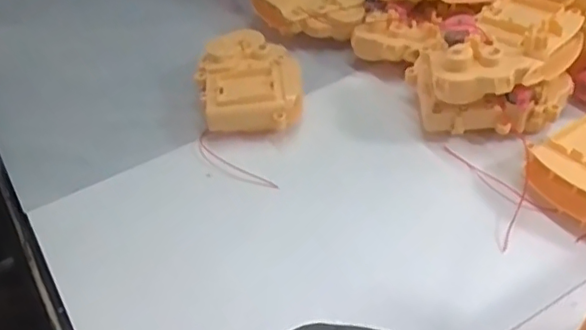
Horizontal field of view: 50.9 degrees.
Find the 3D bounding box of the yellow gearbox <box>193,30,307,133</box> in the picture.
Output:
[{"bbox_3d":[-0.031,-0.060,0.439,0.074,0.037,0.090,-5,41,1],"label":"yellow gearbox"}]

